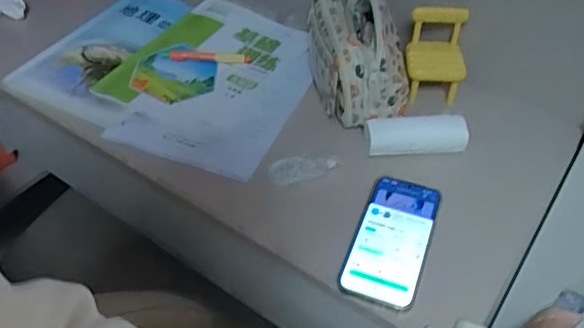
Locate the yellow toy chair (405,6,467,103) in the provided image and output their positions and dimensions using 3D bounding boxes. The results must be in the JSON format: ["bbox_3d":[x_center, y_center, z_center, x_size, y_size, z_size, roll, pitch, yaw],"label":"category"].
[{"bbox_3d":[0.192,-0.146,0.750,0.078,0.111,0.077,5,45,4],"label":"yellow toy chair"}]

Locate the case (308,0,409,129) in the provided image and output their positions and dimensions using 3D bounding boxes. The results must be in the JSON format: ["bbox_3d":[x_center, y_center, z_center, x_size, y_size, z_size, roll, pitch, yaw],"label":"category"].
[{"bbox_3d":[0.089,-0.157,0.749,0.118,0.117,0.219,-3,45,-4],"label":"case"}]

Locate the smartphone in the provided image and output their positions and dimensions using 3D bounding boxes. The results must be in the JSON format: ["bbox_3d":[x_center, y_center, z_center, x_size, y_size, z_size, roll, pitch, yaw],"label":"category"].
[{"bbox_3d":[0.107,0.078,0.596,0.074,0.012,0.156,17,47,16],"label":"smartphone"}]

